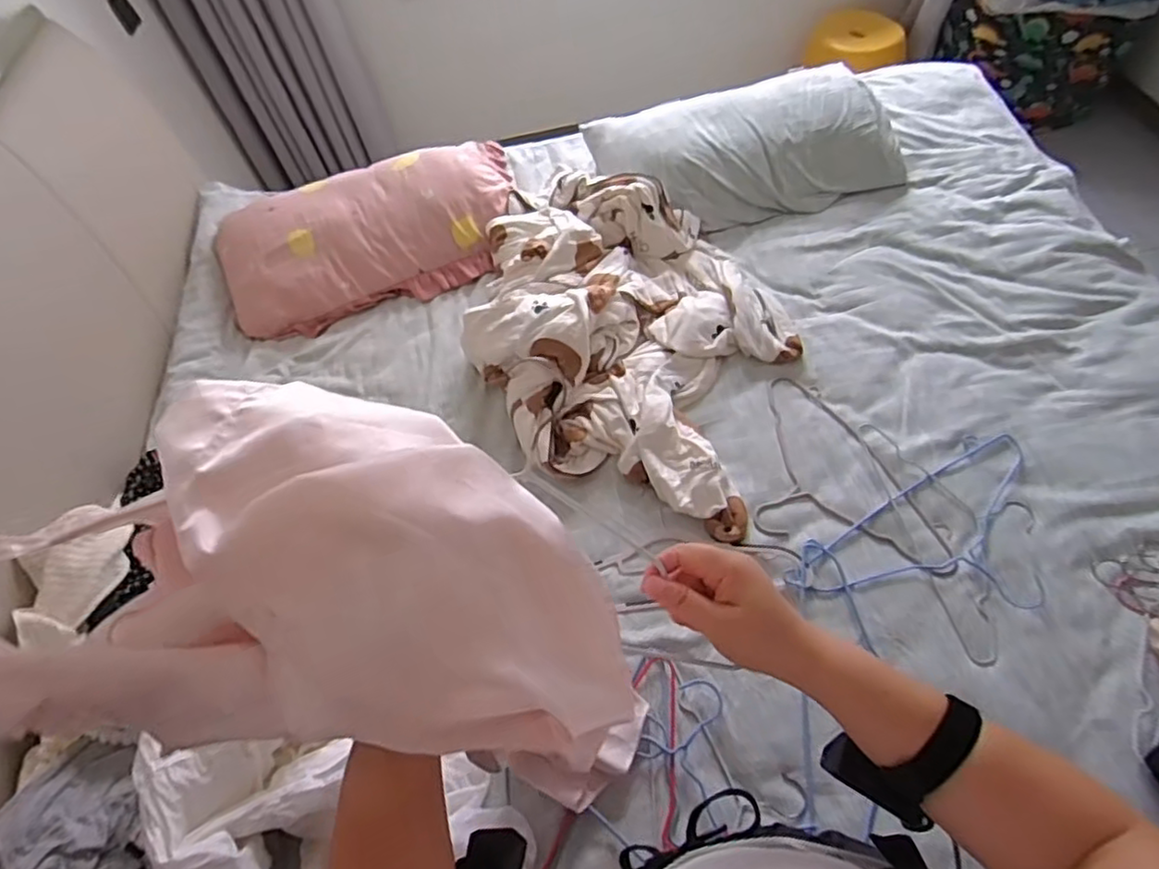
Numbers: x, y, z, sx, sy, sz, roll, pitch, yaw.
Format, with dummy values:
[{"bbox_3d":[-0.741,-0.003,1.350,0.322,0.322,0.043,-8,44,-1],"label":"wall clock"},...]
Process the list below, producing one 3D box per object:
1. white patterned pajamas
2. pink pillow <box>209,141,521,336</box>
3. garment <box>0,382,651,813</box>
[{"bbox_3d":[0.069,-0.243,1.235,0.661,0.103,0.708,15,60,18],"label":"white patterned pajamas"},{"bbox_3d":[-0.460,-0.469,1.486,0.684,0.123,0.407,-20,56,-5],"label":"pink pillow"},{"bbox_3d":[-0.153,0.071,0.357,0.363,0.118,0.177,5,60,5],"label":"garment"}]

